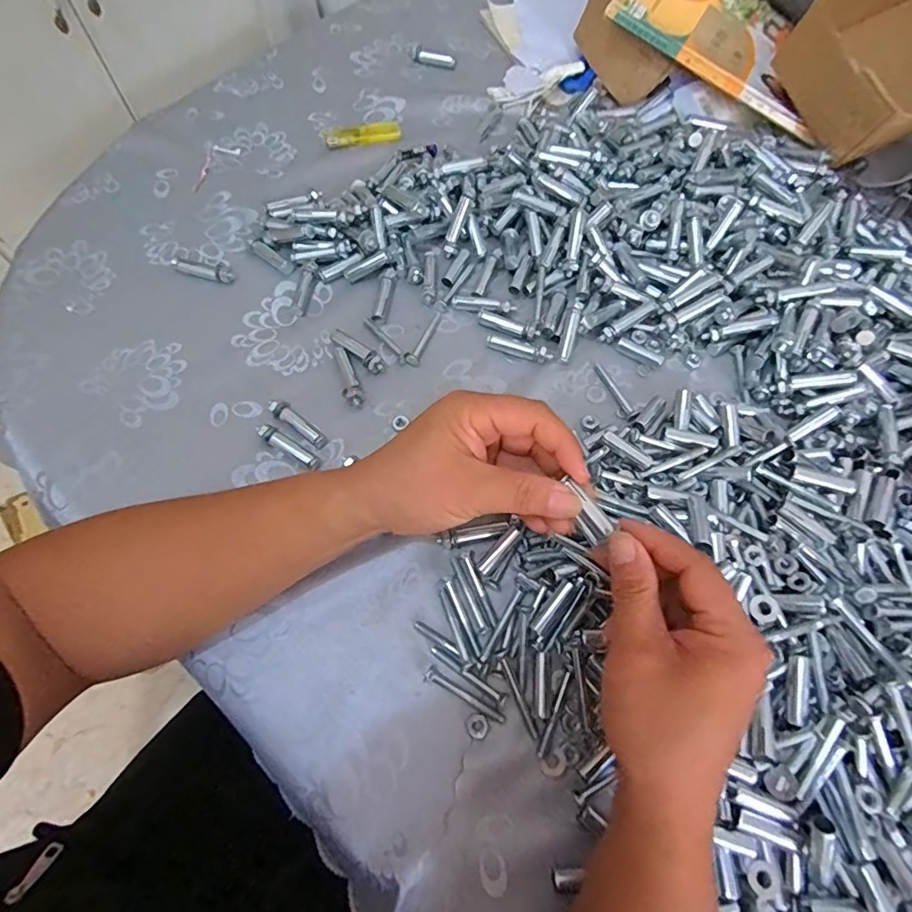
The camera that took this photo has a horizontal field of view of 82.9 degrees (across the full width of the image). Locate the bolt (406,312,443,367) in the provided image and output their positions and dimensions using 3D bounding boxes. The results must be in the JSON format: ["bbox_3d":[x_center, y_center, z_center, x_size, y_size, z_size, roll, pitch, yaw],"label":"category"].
[{"bbox_3d":[-0.025,-0.100,0.435,0.010,0.008,0.059,21,69,9],"label":"bolt"}]

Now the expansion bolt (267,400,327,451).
[{"bbox_3d":[-0.124,-0.028,0.398,0.059,0.013,0.014,35,72,14],"label":"expansion bolt"}]

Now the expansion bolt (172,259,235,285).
[{"bbox_3d":[-0.223,-0.165,0.457,0.056,0.009,0.015,13,68,6],"label":"expansion bolt"}]

